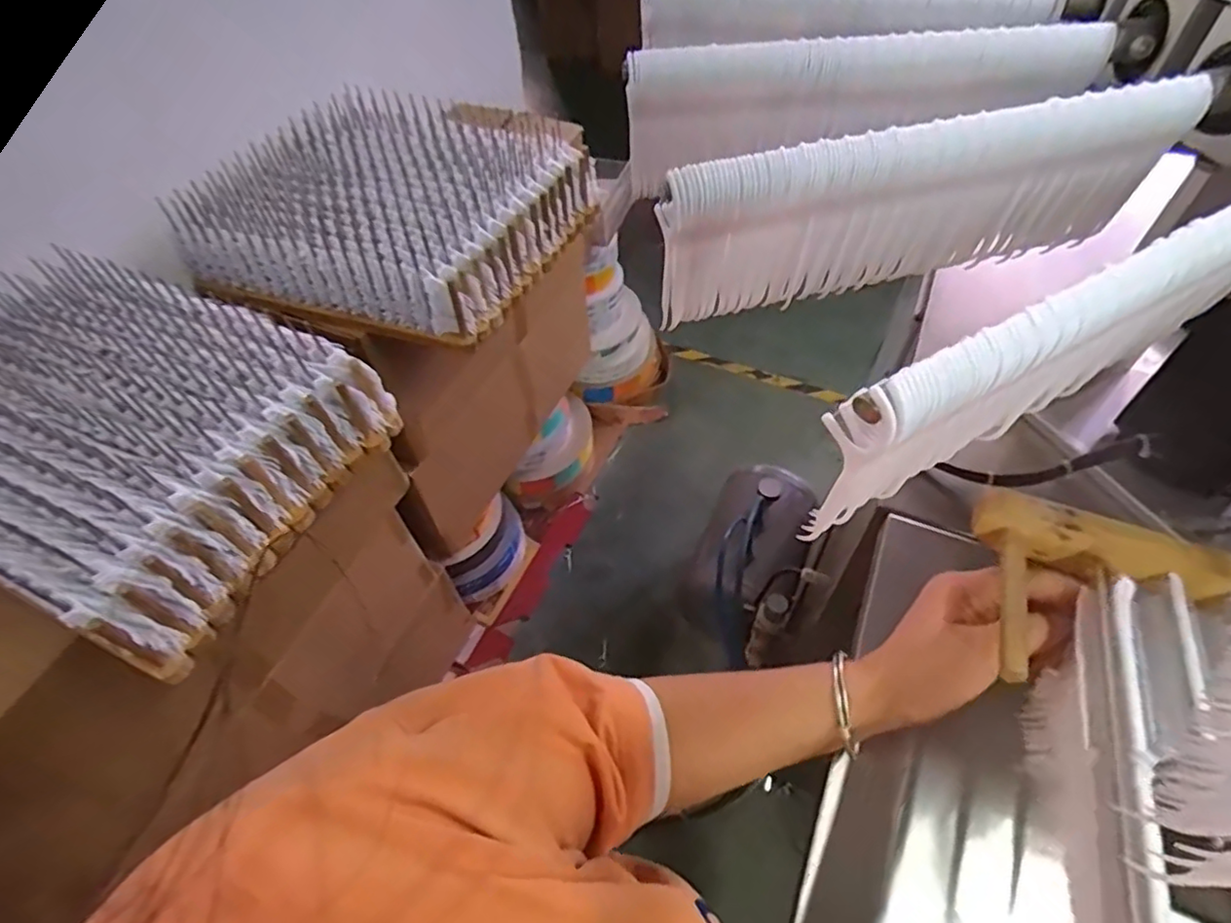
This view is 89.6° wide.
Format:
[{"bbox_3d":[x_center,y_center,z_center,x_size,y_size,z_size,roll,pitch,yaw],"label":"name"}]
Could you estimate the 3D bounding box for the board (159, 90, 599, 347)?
[{"bbox_3d":[-0.366,-0.396,0.967,0.541,0.144,0.481,13,55,14],"label":"board"}]

